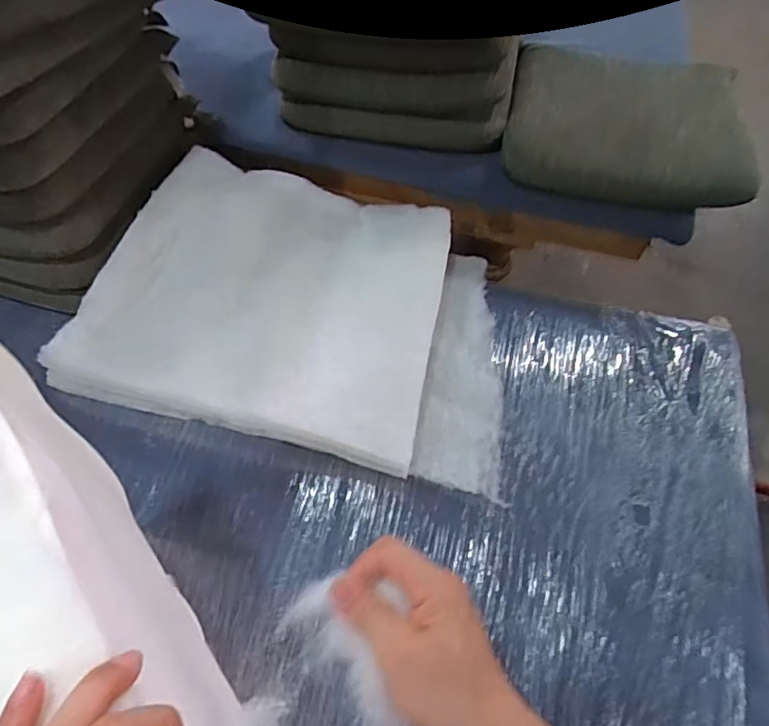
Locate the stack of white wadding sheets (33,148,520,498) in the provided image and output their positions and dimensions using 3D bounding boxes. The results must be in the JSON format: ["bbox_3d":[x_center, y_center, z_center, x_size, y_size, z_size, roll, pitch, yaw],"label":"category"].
[{"bbox_3d":[-0.112,-0.100,0.927,0.656,0.122,0.483,13,56,7],"label":"stack of white wadding sheets"}]

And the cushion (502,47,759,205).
[{"bbox_3d":[0.448,-0.462,1.066,0.427,0.099,0.409,12,55,6],"label":"cushion"}]

